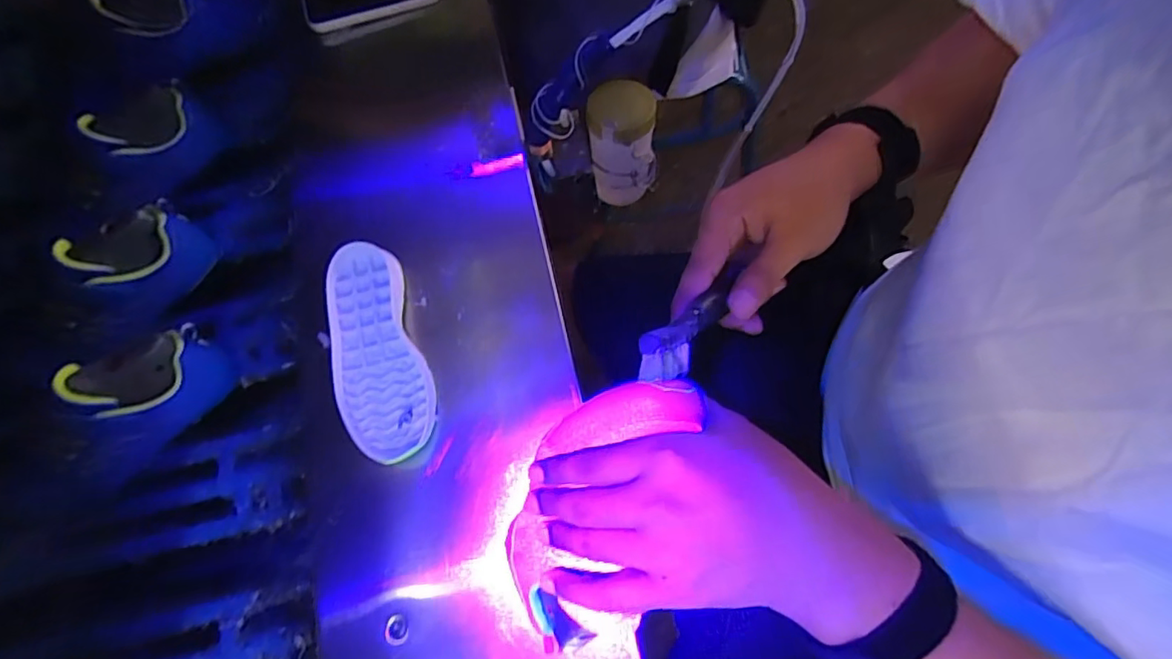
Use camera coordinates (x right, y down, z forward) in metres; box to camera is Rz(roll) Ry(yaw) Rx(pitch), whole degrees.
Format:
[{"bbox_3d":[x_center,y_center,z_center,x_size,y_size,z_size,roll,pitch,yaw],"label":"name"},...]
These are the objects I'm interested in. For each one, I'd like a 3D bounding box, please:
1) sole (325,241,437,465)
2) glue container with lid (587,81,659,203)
[{"bbox_3d":[-0.188,0.018,0.504,0.080,0.021,0.197,-19,70,-7],"label":"sole"},{"bbox_3d":[0.040,-0.211,0.661,0.076,0.133,0.069,0,69,0],"label":"glue container with lid"}]

